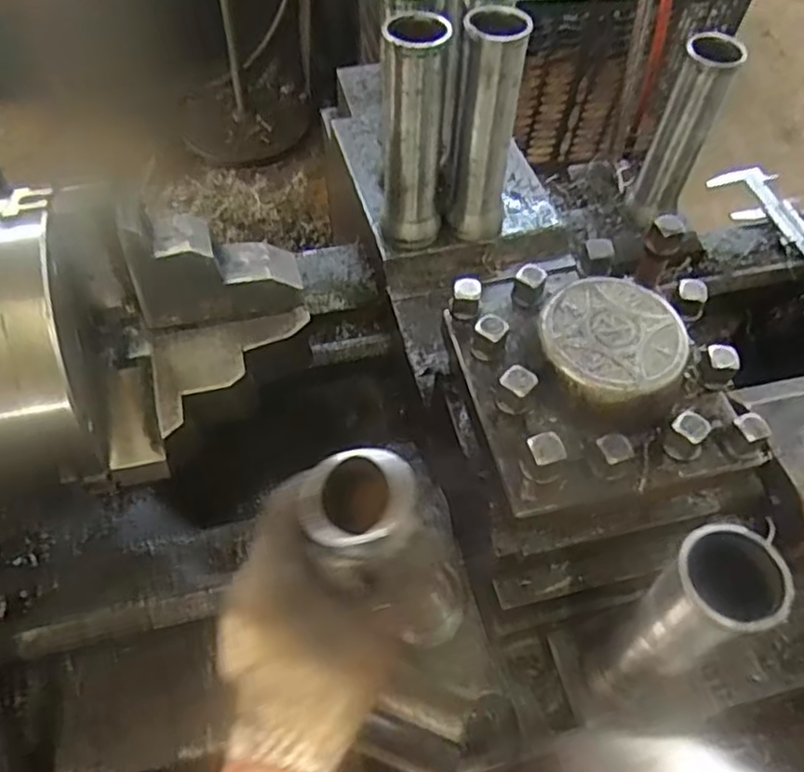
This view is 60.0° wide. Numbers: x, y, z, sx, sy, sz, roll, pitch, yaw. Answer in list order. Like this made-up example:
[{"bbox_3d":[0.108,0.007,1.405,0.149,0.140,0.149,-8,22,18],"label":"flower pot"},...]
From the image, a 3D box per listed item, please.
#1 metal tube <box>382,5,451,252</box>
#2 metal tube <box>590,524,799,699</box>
[{"bbox_3d":[0.009,-0.207,0.588,0.058,0.188,0.052,3,55,0],"label":"metal tube"},{"bbox_3d":[0.154,0.138,0.398,0.051,0.194,0.047,1,55,-1],"label":"metal tube"}]

